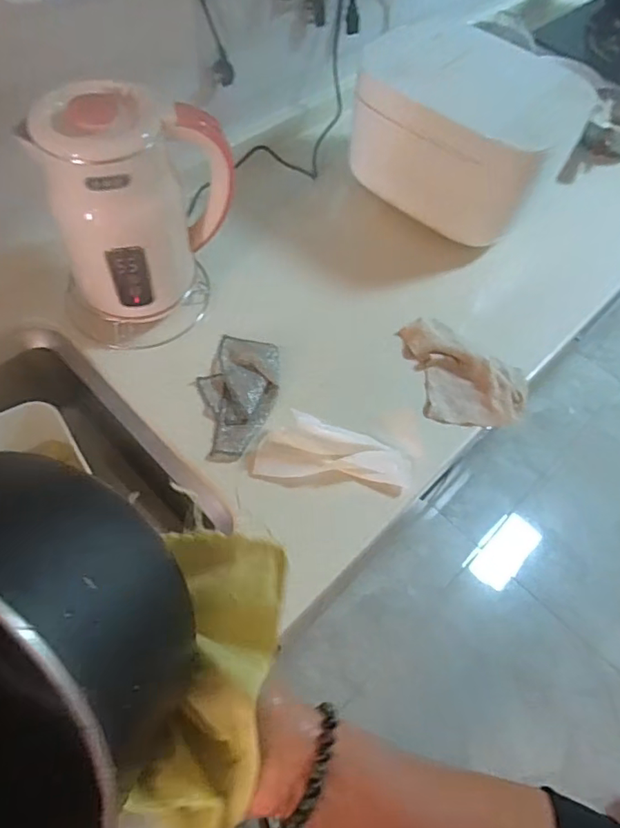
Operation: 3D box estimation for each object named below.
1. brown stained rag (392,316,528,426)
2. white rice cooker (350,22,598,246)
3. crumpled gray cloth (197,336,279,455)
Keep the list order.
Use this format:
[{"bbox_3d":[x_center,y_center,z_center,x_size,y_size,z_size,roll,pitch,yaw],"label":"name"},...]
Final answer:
[{"bbox_3d":[0.211,-0.060,0.732,0.141,0.030,0.168,-7,60,-9],"label":"brown stained rag"},{"bbox_3d":[0.209,-0.417,0.824,0.315,0.201,0.203,37,63,16],"label":"white rice cooker"},{"bbox_3d":[-0.089,-0.029,0.690,0.093,0.013,0.169,1,59,-4],"label":"crumpled gray cloth"}]

